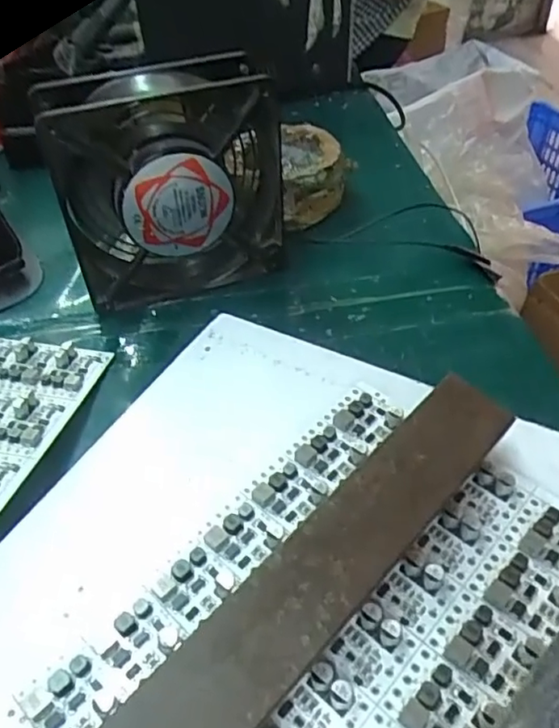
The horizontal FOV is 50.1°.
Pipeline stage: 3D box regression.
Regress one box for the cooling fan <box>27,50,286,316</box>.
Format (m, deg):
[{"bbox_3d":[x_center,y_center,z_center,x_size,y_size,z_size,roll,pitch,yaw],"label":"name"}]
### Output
[{"bbox_3d":[-0.061,-0.099,0.338,0.118,0.120,0.046,-16,47,-12],"label":"cooling fan"}]

